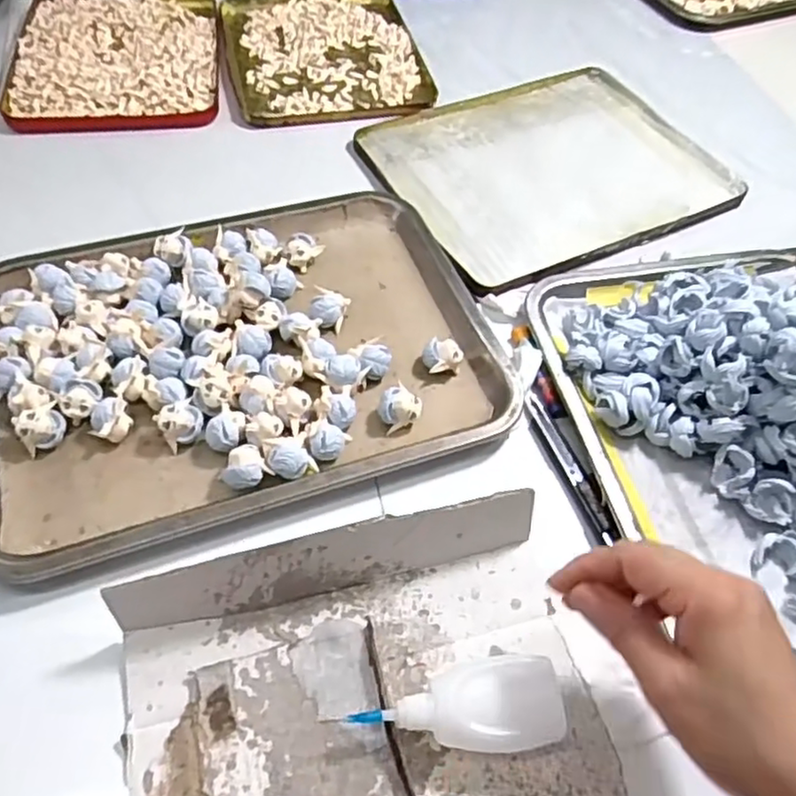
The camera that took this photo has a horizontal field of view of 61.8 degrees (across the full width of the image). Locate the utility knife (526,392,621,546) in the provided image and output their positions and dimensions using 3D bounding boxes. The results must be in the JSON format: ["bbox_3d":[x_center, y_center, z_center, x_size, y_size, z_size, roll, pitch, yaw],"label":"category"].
[{"bbox_3d":[0.112,0.041,0.431,0.013,0.008,0.114,-14,59,-12],"label":"utility knife"}]

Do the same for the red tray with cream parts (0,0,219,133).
[{"bbox_3d":[-0.286,-0.355,0.680,0.196,0.020,0.230,-5,57,-6],"label":"red tray with cream parts"}]

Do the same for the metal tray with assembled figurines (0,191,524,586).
[{"bbox_3d":[-0.113,-0.034,0.462,0.341,0.033,0.257,-18,60,-14],"label":"metal tray with assembled figurines"}]

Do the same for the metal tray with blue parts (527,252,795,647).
[{"bbox_3d":[0.246,0.022,0.414,0.237,0.066,0.345,-11,58,-10],"label":"metal tray with blue parts"}]

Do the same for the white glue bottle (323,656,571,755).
[{"bbox_3d":[0.027,0.155,0.332,0.105,0.030,0.040,-2,57,-4],"label":"white glue bottle"}]

